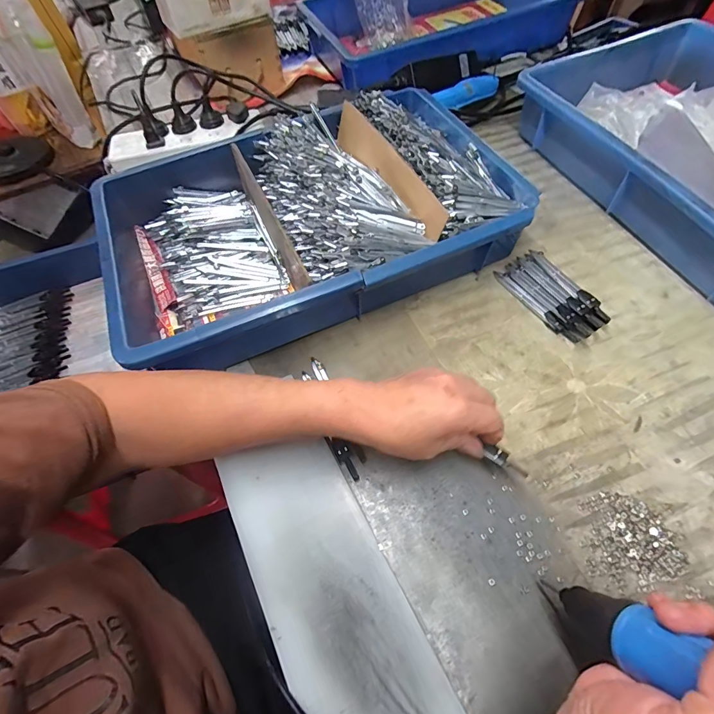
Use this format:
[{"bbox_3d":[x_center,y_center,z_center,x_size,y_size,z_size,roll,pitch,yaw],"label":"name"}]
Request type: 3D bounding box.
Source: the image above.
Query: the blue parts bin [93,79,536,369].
[{"bbox_3d":[-0.057,-0.160,0.441,0.444,0.085,0.282,-22,60,-9],"label":"blue parts bin"}]

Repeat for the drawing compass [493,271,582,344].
[{"bbox_3d":[0.189,-0.057,0.413,0.011,0.012,0.115,-28,61,-12],"label":"drawing compass"}]

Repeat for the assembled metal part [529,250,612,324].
[{"bbox_3d":[0.224,-0.078,0.416,0.016,0.019,0.113,-25,61,-10],"label":"assembled metal part"}]

